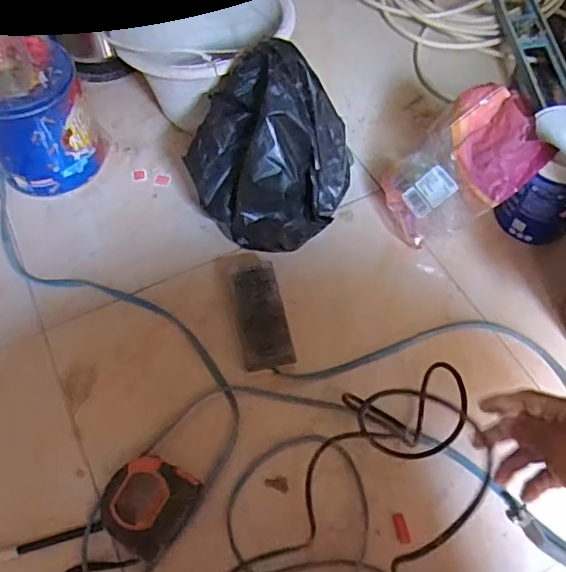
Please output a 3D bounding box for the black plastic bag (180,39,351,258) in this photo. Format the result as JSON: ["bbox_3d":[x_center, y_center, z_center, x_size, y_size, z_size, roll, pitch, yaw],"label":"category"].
[{"bbox_3d":[-0.018,-0.166,0.740,0.186,0.196,0.172,16,60,11],"label":"black plastic bag"}]

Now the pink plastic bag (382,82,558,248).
[{"bbox_3d":[0.222,-0.152,0.745,0.058,0.215,0.137,-14,70,-50],"label":"pink plastic bag"}]

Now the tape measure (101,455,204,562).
[{"bbox_3d":[-0.137,0.220,0.594,0.084,0.047,0.089,32,65,16],"label":"tape measure"}]

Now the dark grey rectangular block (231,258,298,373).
[{"bbox_3d":[-0.027,0.035,0.708,0.058,0.022,0.132,-10,74,-7],"label":"dark grey rectangular block"}]

